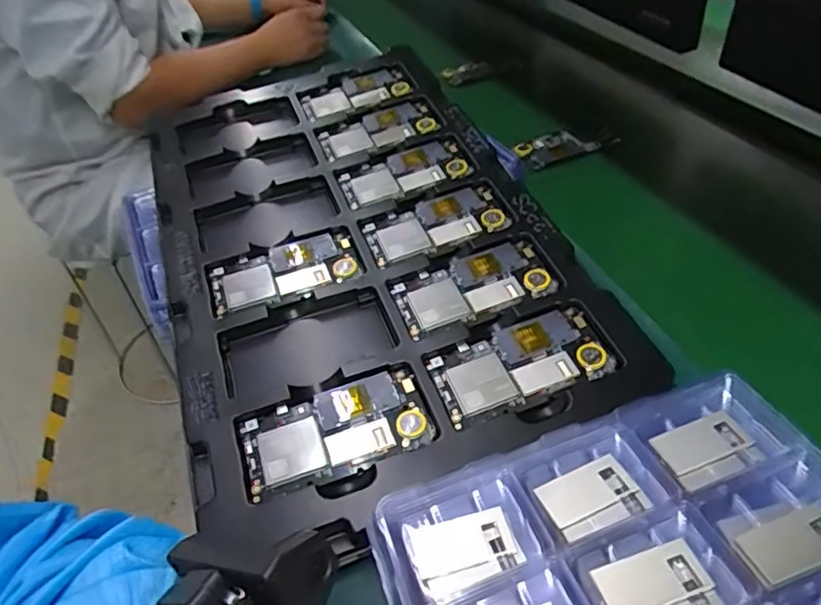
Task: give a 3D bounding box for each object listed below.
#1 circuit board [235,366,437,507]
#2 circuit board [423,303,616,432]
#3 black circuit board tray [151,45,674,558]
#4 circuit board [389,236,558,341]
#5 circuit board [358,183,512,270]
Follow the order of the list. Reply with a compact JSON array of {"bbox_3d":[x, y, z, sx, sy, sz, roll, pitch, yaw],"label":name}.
[{"bbox_3d":[-0.052,0.085,0.408,0.124,0.011,0.064,-17,42,-10],"label":"circuit board"},{"bbox_3d":[0.081,0.045,0.438,0.128,0.006,0.064,-19,54,-8],"label":"circuit board"},{"bbox_3d":[-0.047,-0.056,0.536,0.328,0.030,0.510,-18,54,-9],"label":"black circuit board tray"},{"bbox_3d":[0.050,-0.014,0.490,0.124,0.004,0.065,-19,55,-8],"label":"circuit board"},{"bbox_3d":[0.022,-0.071,0.540,0.125,0.006,0.065,-21,55,-7],"label":"circuit board"}]

